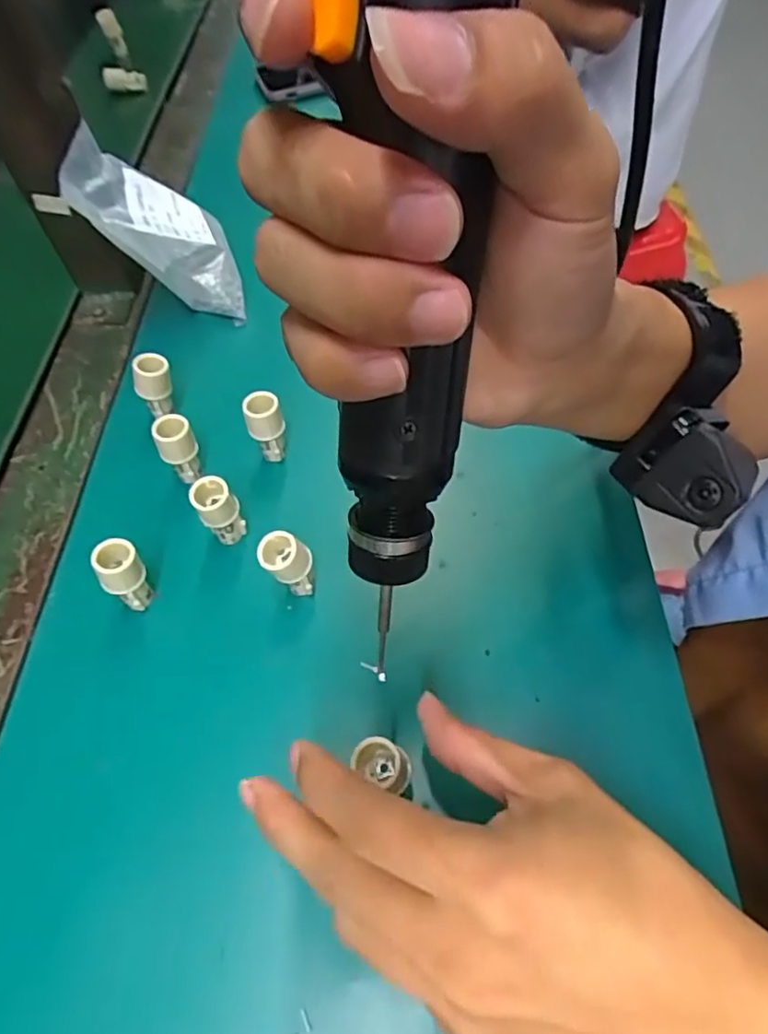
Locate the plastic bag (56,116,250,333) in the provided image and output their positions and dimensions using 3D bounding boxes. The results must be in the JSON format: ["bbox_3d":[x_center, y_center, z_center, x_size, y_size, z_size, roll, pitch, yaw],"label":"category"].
[{"bbox_3d":[-0.155,-0.195,0.425,0.122,0.040,0.102,14,50,-40],"label":"plastic bag"}]

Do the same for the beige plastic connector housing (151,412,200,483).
[{"bbox_3d":[-0.111,-0.035,0.344,0.020,0.042,0.016,-20,57,-11],"label":"beige plastic connector housing"}]

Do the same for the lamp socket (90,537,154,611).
[{"bbox_3d":[-0.124,0.029,0.302,0.020,0.041,0.017,-34,61,-20],"label":"lamp socket"}]

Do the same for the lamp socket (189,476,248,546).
[{"bbox_3d":[-0.083,-0.001,0.319,0.020,0.043,0.015,-27,59,-16],"label":"lamp socket"}]

